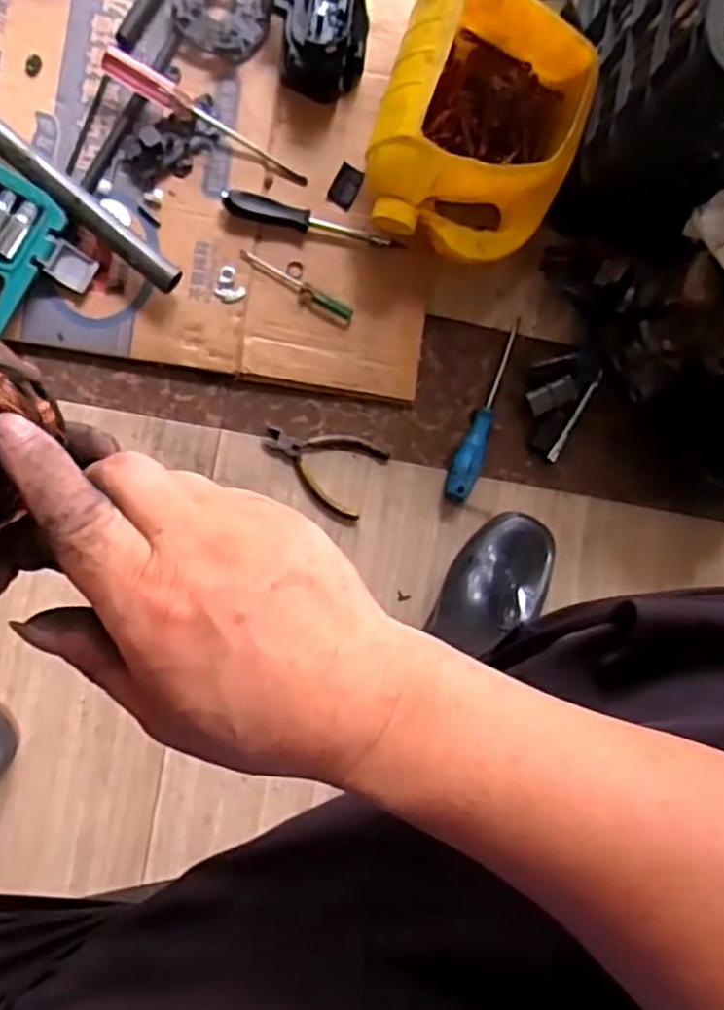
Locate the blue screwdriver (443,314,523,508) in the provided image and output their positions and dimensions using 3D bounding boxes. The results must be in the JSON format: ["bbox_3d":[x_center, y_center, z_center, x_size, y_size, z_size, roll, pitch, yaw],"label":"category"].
[{"bbox_3d":[0.124,-0.095,0.736,0.025,0.025,0.192,22,84,-6],"label":"blue screwdriver"}]

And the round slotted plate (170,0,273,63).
[{"bbox_3d":[-0.130,-0.460,0.691,0.096,0.017,0.083,42,82,-6],"label":"round slotted plate"}]

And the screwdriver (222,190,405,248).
[{"bbox_3d":[-0.045,-0.264,0.698,0.165,0.027,0.018,10,85,-7],"label":"screwdriver"}]

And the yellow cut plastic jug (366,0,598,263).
[{"bbox_3d":[0.107,-0.340,0.676,0.172,0.113,0.224,19,85,-9],"label":"yellow cut plastic jug"}]

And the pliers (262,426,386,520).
[{"bbox_3d":[-0.038,-0.045,0.722,0.112,0.007,0.076,30,83,-5],"label":"pliers"}]

